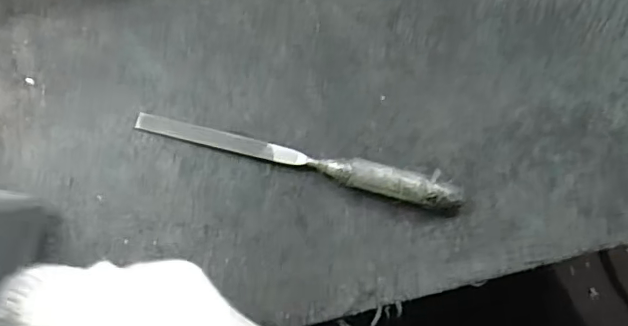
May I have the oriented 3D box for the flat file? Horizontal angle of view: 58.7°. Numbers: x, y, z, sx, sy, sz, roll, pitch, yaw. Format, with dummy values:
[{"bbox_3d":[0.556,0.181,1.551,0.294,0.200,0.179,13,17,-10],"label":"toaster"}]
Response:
[{"bbox_3d":[-0.010,-0.003,0.295,0.176,0.018,0.015,16,81,3],"label":"flat file"}]

